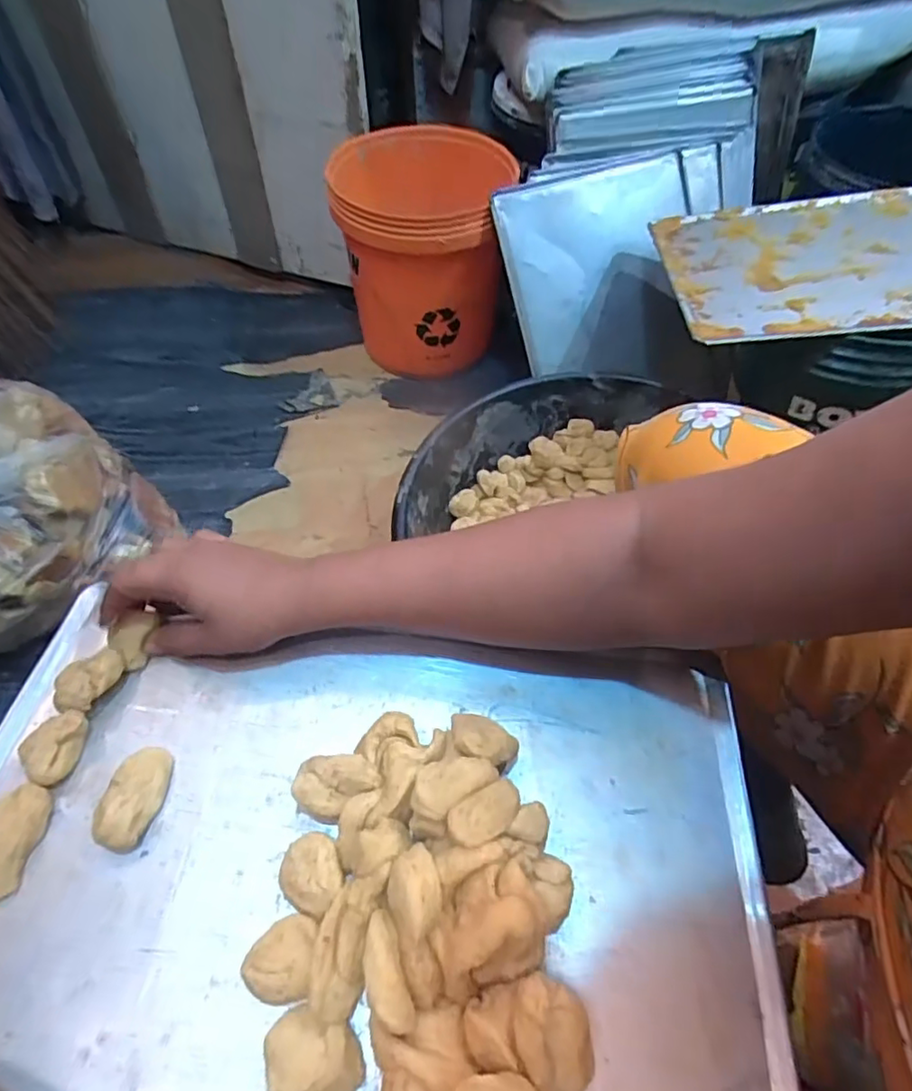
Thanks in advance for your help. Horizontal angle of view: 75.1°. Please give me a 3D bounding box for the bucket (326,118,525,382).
[{"bbox_3d":[-0.059,-0.514,1.078,0.304,0.328,0.324,-2,55,-1],"label":"bucket"}]

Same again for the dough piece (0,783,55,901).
[{"bbox_3d":[-0.241,0.157,0.319,0.024,0.020,0.055,5,55,4],"label":"dough piece"}]

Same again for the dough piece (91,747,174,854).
[{"bbox_3d":[-0.182,0.140,0.335,0.026,0.023,0.056,2,55,2],"label":"dough piece"}]

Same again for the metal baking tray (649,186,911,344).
[{"bbox_3d":[0.494,-0.364,0.747,0.428,0.015,0.287,-3,53,8],"label":"metal baking tray"}]

